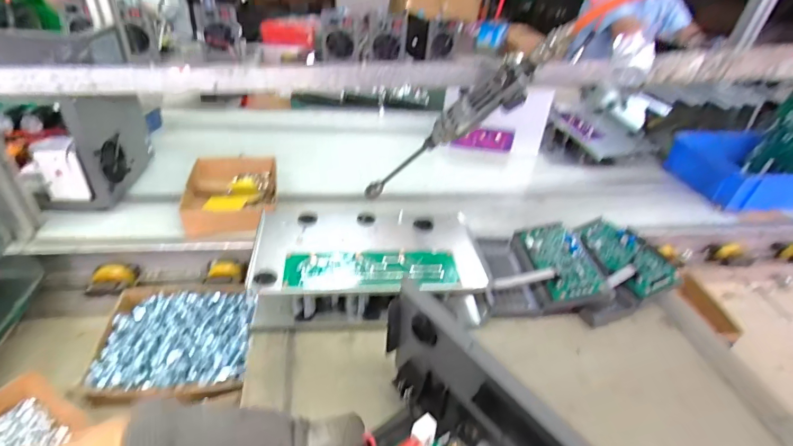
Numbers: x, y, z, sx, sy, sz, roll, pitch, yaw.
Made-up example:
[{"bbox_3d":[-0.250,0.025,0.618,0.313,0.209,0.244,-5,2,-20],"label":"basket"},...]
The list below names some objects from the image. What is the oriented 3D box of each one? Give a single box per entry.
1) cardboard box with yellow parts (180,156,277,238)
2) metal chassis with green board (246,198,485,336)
[{"bbox_3d":[-0.270,-0.052,0.676,0.142,0.039,0.190,-6,38,-15],"label":"cardboard box with yellow parts"},{"bbox_3d":[-0.033,0.048,0.534,0.290,0.082,0.165,0,37,-7],"label":"metal chassis with green board"}]

